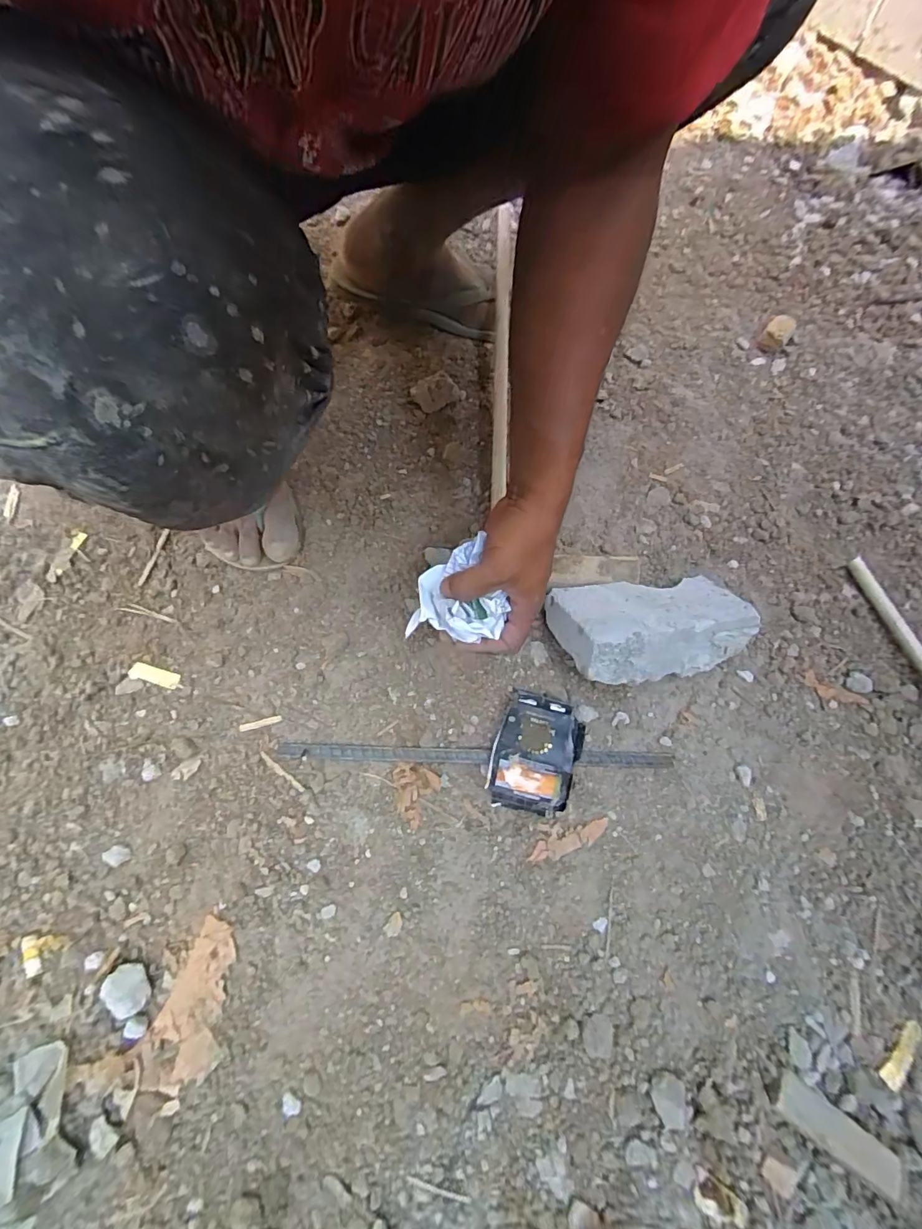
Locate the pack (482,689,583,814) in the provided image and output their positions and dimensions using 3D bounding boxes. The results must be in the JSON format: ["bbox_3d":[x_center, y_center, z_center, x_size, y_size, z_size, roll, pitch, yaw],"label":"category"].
[{"bbox_3d":[0.072,0.133,0.475,0.078,0.027,0.110,21,70,5],"label":"pack"}]

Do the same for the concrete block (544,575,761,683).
[{"bbox_3d":[0.197,0.008,0.505,0.204,0.091,0.111,-10,71,-6],"label":"concrete block"}]

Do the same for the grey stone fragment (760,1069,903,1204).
[{"bbox_3d":[0.294,0.407,0.390,0.101,0.014,0.029,34,72,10],"label":"grey stone fragment"}]

